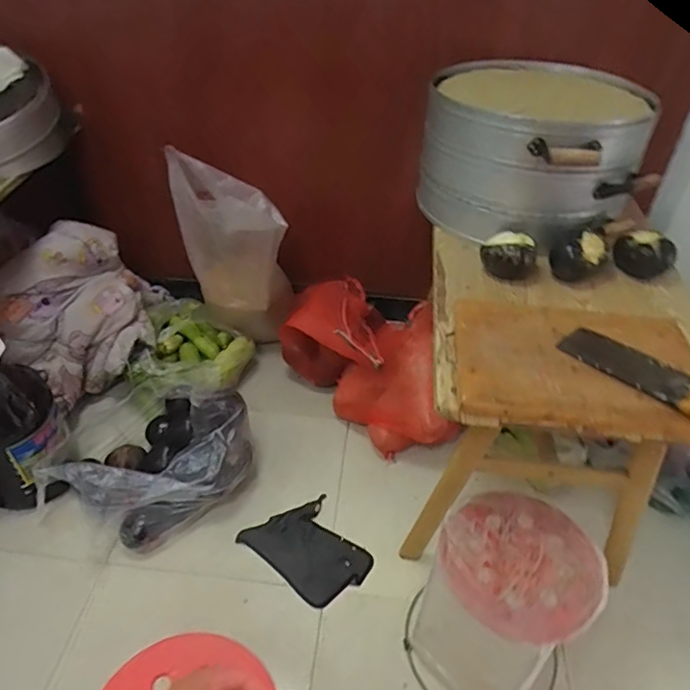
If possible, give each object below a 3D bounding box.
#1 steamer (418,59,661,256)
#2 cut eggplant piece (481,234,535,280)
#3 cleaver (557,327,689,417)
[{"bbox_3d":[0.490,-0.529,1.512,0.536,0.293,0.592,9,41,8],"label":"steamer"},{"bbox_3d":[0.390,-0.222,1.320,0.124,0.065,0.152,15,42,16],"label":"cut eggplant piece"},{"bbox_3d":[0.562,0.054,1.017,0.104,0.031,0.327,-30,49,-32],"label":"cleaver"}]

